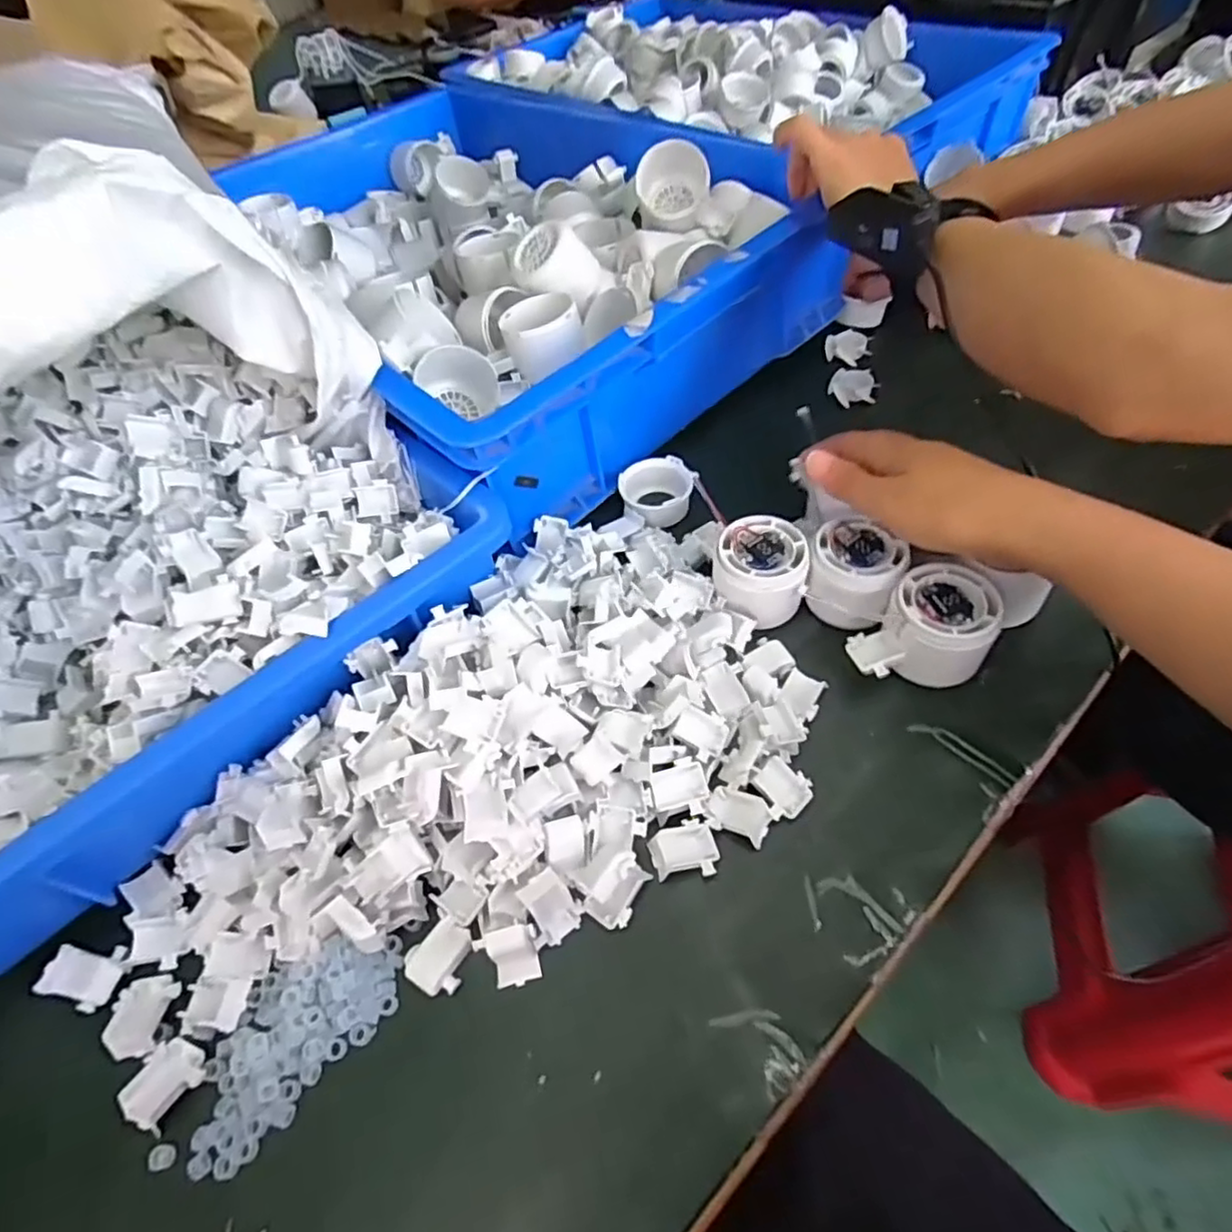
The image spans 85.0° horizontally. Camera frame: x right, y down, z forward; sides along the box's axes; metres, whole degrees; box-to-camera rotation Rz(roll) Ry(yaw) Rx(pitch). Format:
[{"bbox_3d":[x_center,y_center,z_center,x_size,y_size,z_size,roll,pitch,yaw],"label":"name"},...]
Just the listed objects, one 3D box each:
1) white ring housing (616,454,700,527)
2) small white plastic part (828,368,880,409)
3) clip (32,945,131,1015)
[{"bbox_3d":[0.034,-0.094,0.505,0.054,0.020,0.052,-3,53,4],"label":"white ring housing"},{"bbox_3d":[0.202,-0.194,0.571,0.039,0.017,0.030,13,56,15],"label":"small white plastic part"},{"bbox_3d":[-0.269,0.180,0.340,0.036,0.005,0.029,12,55,15],"label":"clip"}]

